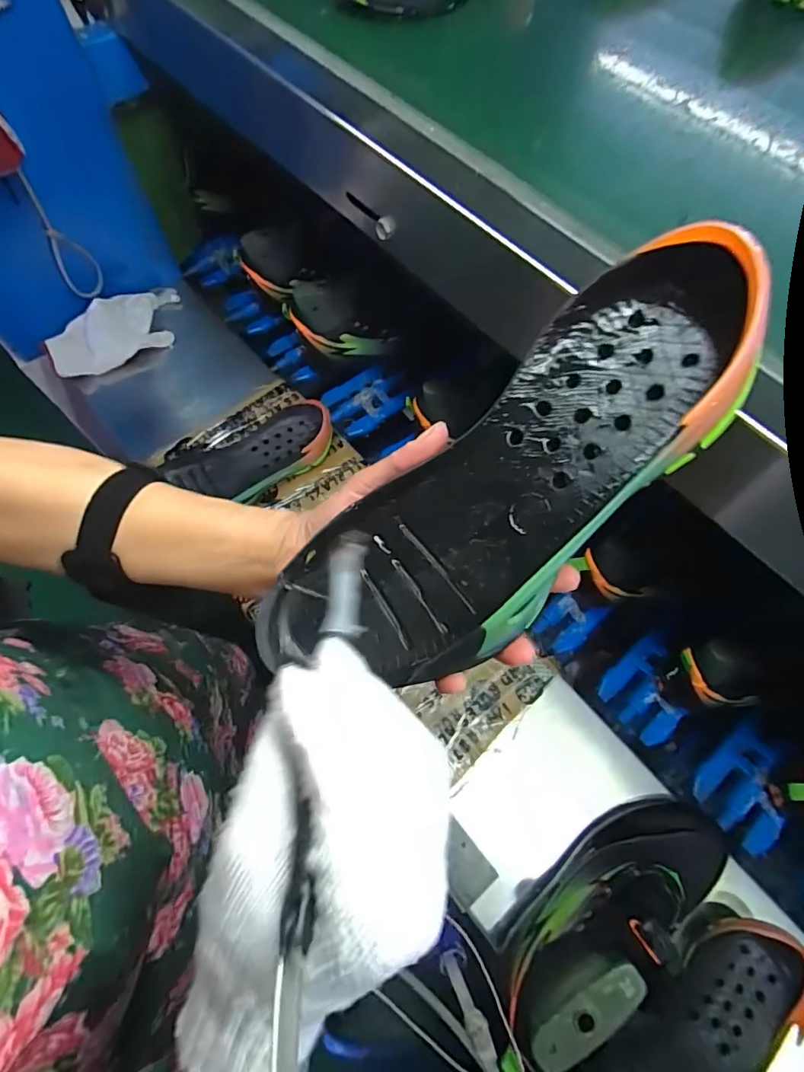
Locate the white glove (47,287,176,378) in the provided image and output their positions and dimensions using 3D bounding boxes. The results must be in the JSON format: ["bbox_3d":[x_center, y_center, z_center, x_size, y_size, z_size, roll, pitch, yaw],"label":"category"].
[{"bbox_3d":[-0.428,-0.309,0.785,0.206,0.057,0.098,-31,69,-14],"label":"white glove"}]

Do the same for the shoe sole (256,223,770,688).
[{"bbox_3d":[0.044,-0.016,0.236,0.259,0.040,0.094,-41,69,14],"label":"shoe sole"}]

